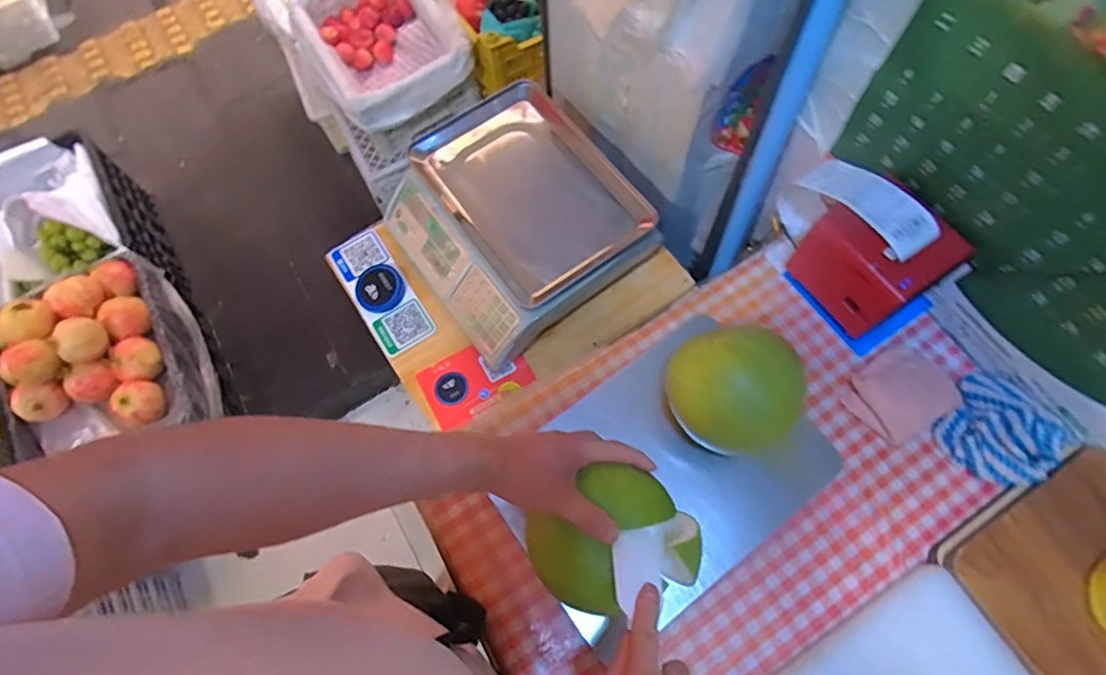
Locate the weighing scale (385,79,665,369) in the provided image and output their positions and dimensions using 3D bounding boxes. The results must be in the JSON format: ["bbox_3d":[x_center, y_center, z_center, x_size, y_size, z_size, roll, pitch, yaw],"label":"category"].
[{"bbox_3d":[-0.063,-0.180,0.859,0.302,0.112,0.331,-36,71,-11],"label":"weighing scale"}]

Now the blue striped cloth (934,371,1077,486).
[{"bbox_3d":[0.487,0.097,0.611,0.112,0.041,0.106,-43,73,-14],"label":"blue striped cloth"}]

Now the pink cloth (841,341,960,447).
[{"bbox_3d":[0.392,0.064,0.646,0.111,0.011,0.091,-38,72,-12],"label":"pink cloth"}]

